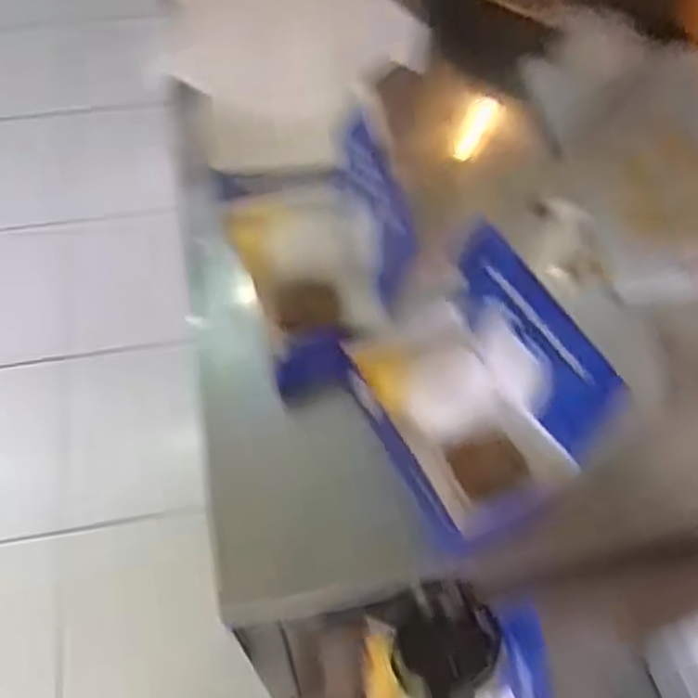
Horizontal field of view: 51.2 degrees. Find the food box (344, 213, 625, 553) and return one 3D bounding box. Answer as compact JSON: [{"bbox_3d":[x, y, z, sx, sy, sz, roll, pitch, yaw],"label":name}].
[{"bbox_3d":[0.111,0.040,0.602,0.189,0.043,0.198,-40,85,24],"label":"food box"}]

